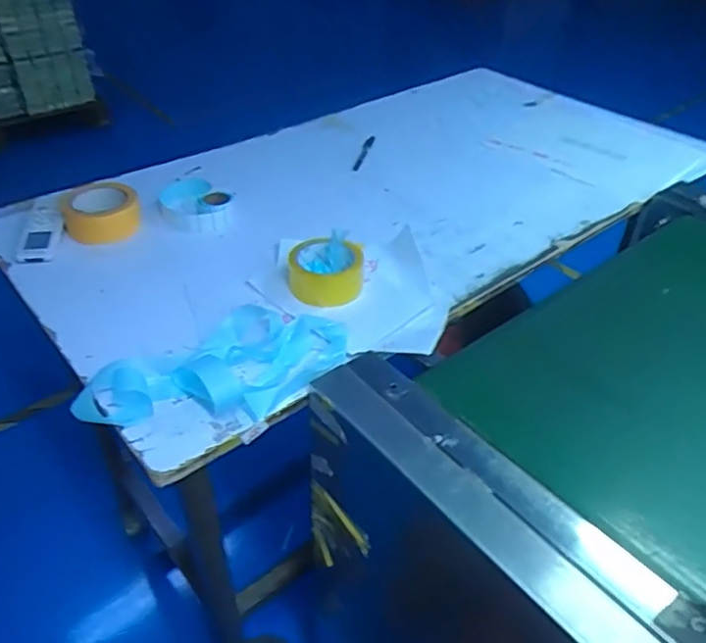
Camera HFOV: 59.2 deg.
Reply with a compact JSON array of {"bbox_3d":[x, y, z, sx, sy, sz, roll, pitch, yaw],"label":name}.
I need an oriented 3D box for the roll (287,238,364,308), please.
[{"bbox_3d":[-0.037,-0.065,0.835,0.096,0.063,0.096,1,39,0],"label":"roll"}]

